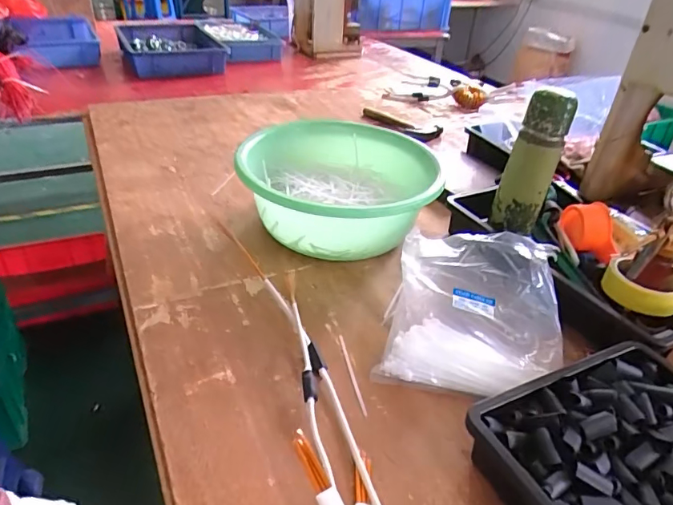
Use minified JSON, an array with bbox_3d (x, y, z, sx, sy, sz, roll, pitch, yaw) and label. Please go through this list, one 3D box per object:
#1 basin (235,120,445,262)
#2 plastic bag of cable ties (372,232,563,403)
[{"bbox_3d":[0.001,-0.096,0.774,0.298,0.123,0.311,2,34,-4],"label":"basin"},{"bbox_3d":[0.171,0.067,0.594,0.201,0.086,0.225,11,34,9],"label":"plastic bag of cable ties"}]

